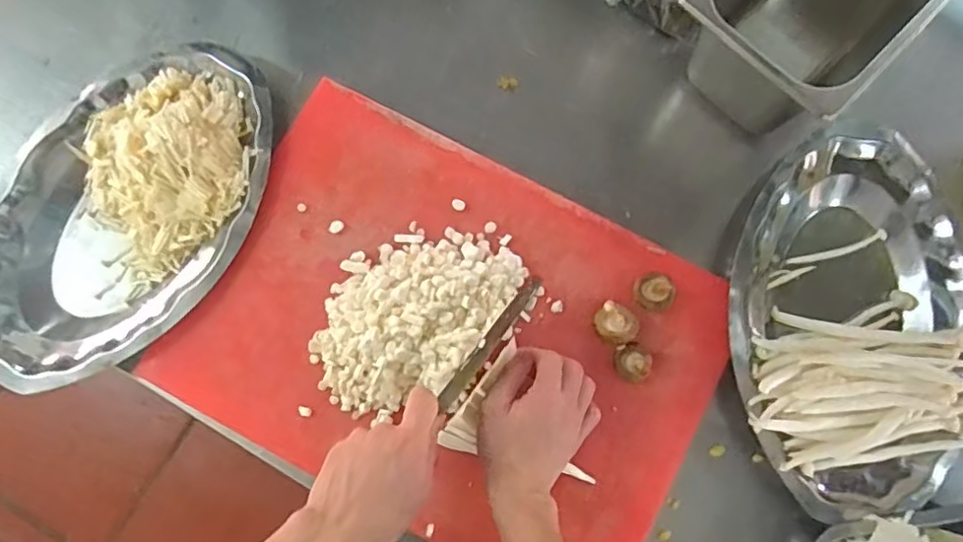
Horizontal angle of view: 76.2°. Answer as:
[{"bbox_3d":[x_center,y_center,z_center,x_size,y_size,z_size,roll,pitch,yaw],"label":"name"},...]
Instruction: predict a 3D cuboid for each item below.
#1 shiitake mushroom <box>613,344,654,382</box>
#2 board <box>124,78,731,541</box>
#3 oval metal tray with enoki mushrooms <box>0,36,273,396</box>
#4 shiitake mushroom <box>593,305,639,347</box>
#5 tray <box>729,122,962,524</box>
[{"bbox_3d":[0.145,0.089,0.588,0.034,0.017,0.033,-7,80,-2],"label":"shiitake mushroom"},{"bbox_3d":[-0.031,0.063,0.593,0.485,0.029,0.350,27,79,5],"label":"board"},{"bbox_3d":[-0.359,-0.065,0.613,0.243,0.055,0.381,34,81,5],"label":"oval metal tray with enoki mushrooms"},{"bbox_3d":[0.128,0.051,0.583,0.040,0.018,0.035,31,81,5],"label":"shiitake mushroom"},{"bbox_3d":[0.358,0.042,0.607,0.233,0.071,0.376,2,80,0],"label":"tray"}]

